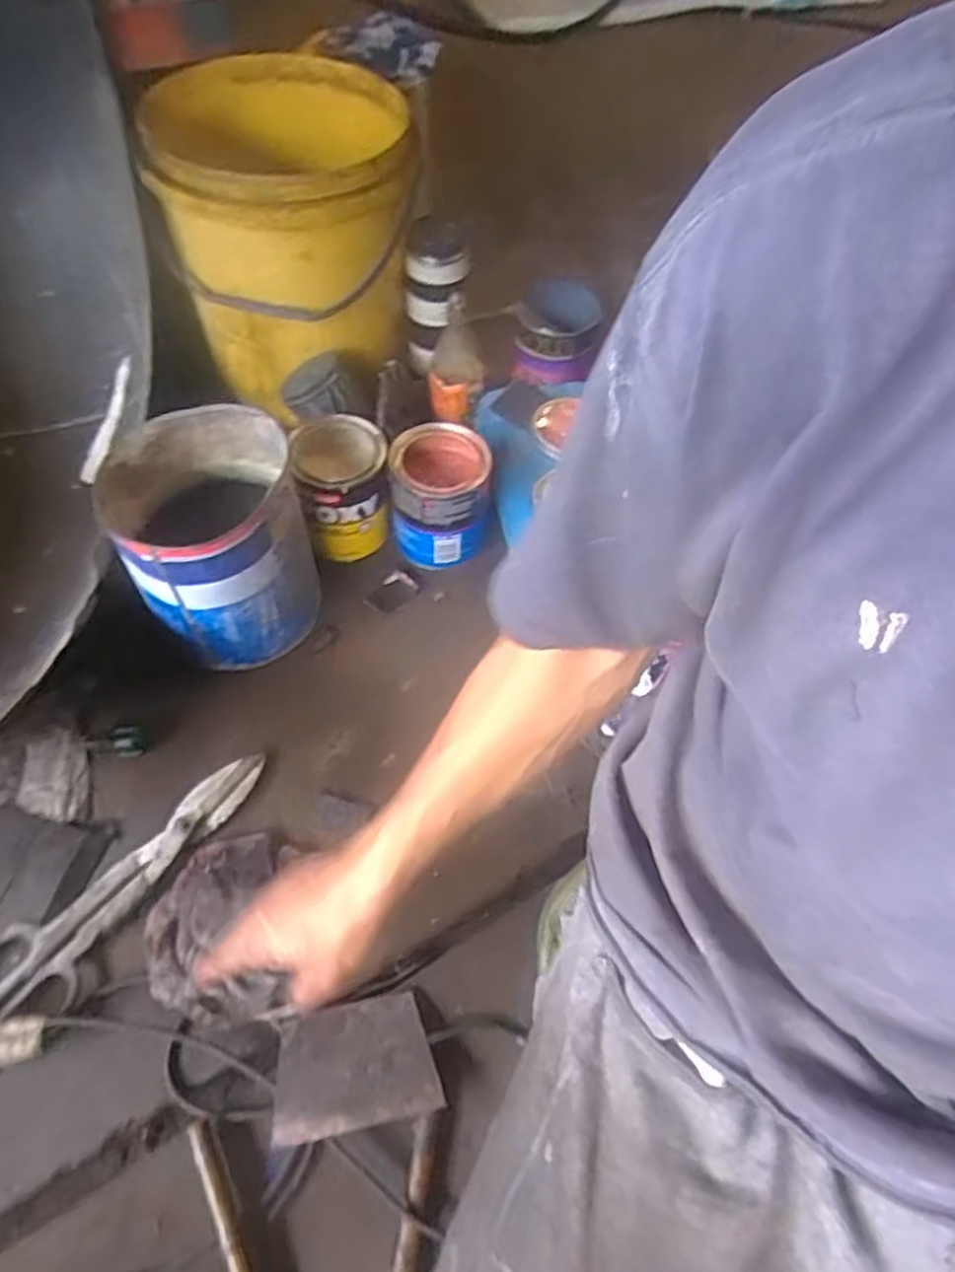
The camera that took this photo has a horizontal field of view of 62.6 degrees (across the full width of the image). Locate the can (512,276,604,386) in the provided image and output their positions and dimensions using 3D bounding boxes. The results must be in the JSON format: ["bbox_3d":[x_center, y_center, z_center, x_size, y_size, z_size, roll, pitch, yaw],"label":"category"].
[{"bbox_3d":[0.098,-0.369,0.960,0.091,0.084,0.100,1,57,-1],"label":"can"}]

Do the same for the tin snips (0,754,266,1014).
[{"bbox_3d":[-0.288,0.211,0.652,0.286,0.014,0.078,-38,67,-25],"label":"tin snips"}]

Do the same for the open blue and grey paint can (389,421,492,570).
[{"bbox_3d":[-0.042,-0.148,0.853,0.101,0.120,0.104,2,57,-3],"label":"open blue and grey paint can"}]

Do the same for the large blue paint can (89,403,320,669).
[{"bbox_3d":[-0.249,-0.086,0.753,0.160,0.196,0.160,2,57,-3],"label":"large blue paint can"}]

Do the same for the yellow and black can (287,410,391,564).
[{"bbox_3d":[-0.145,-0.158,0.855,0.095,0.117,0.105,-8,58,-10],"label":"yellow and black can"}]

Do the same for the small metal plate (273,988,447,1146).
[{"bbox_3d":[-0.092,0.321,0.591,0.116,0.006,0.086,-6,47,-15],"label":"small metal plate"}]

